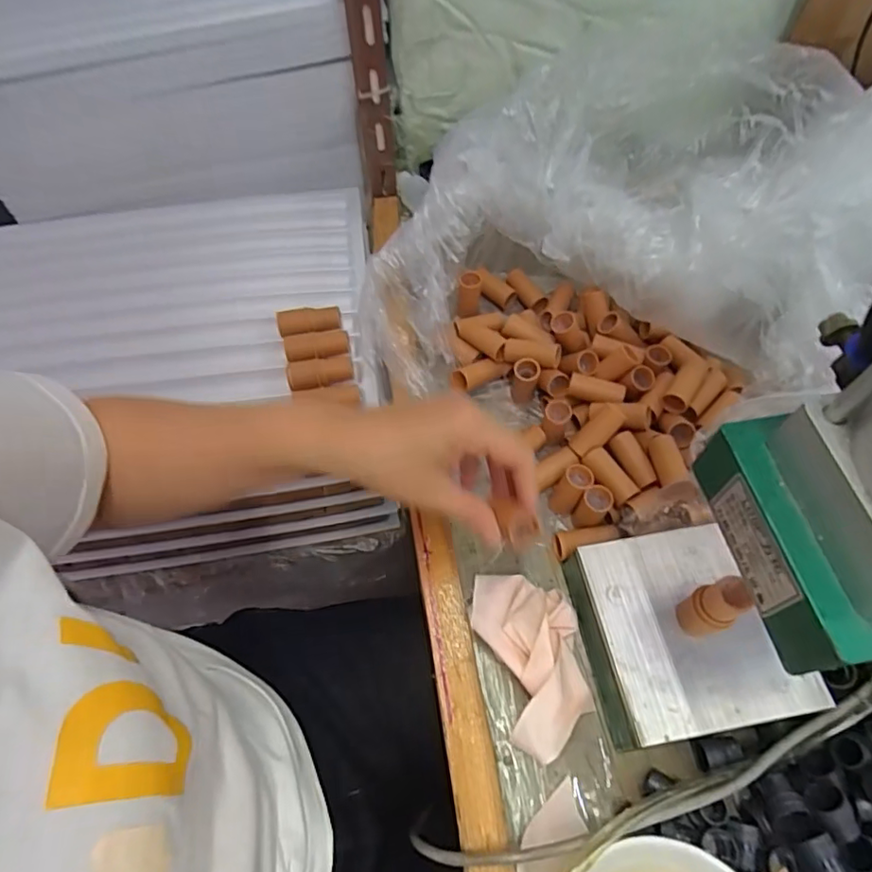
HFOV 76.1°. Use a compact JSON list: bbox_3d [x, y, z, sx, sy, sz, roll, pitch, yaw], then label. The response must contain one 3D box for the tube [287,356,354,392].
[{"bbox_3d":[-0.102,-0.057,0.491,0.057,0.017,0.020,-12,59,-5],"label":"tube"}]

